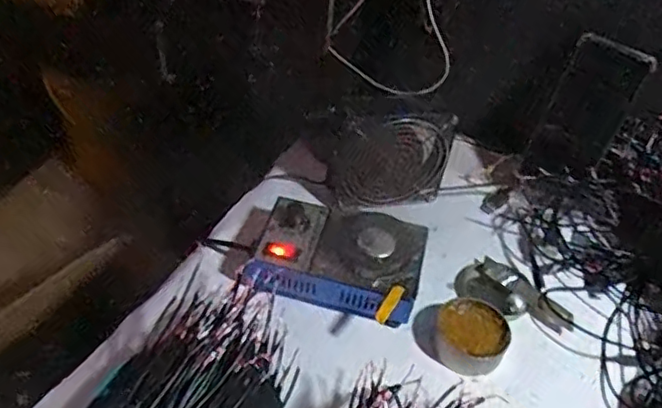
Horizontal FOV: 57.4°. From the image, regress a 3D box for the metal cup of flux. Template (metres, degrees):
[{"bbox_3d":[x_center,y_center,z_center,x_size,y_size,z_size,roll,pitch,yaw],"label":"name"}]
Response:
[{"bbox_3d":[0.124,0.113,0.531,0.061,0.029,0.071,24,47,17],"label":"metal cup of flux"}]

